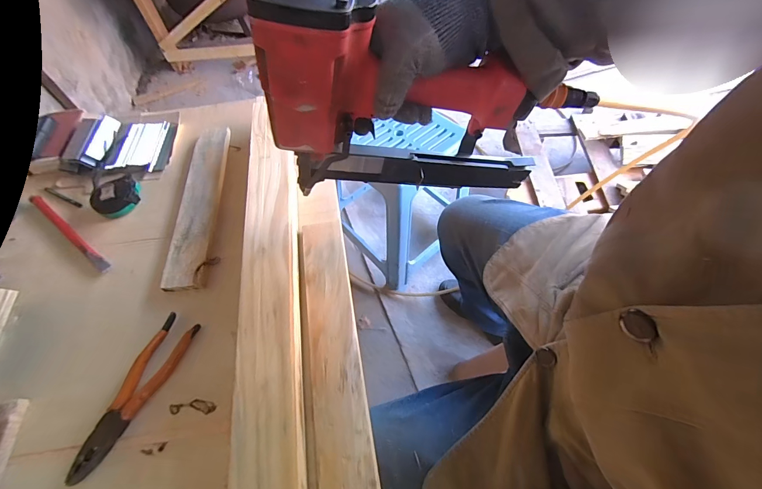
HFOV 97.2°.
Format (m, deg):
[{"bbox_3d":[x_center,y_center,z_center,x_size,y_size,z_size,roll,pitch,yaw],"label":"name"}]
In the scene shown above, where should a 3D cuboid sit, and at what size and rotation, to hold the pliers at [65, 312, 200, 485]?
[{"bbox_3d":[-0.308,0.188,0.425,0.047,0.016,0.197,15,61,13],"label":"pliers"}]

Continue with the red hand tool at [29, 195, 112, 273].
[{"bbox_3d":[-0.521,-0.022,0.559,0.239,0.012,0.016,31,65,20],"label":"red hand tool"}]

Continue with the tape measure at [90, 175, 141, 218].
[{"bbox_3d":[-0.458,-0.085,0.582,0.060,0.034,0.078,35,67,22],"label":"tape measure"}]

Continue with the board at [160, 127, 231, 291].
[{"bbox_3d":[-0.311,-0.077,0.580,0.061,0.026,0.332,-7,58,-1],"label":"board"}]

